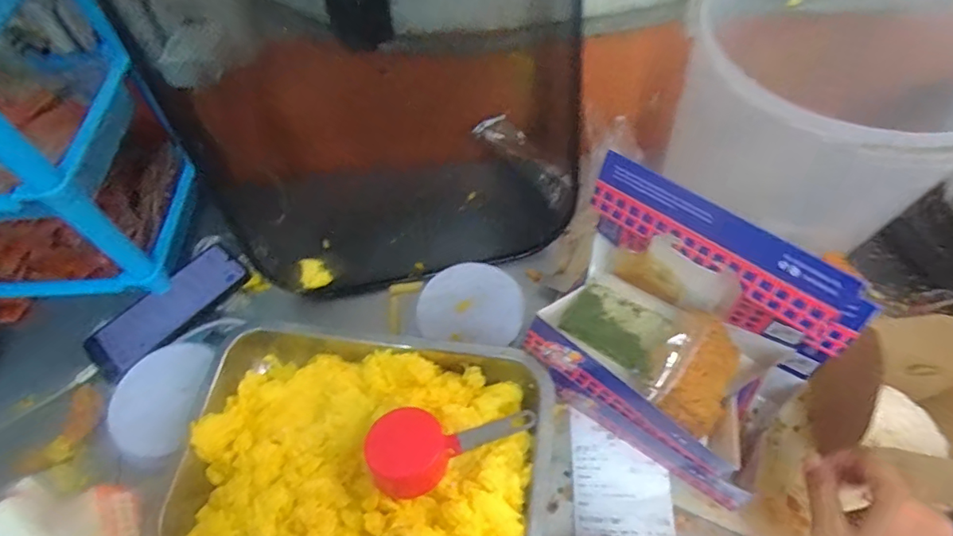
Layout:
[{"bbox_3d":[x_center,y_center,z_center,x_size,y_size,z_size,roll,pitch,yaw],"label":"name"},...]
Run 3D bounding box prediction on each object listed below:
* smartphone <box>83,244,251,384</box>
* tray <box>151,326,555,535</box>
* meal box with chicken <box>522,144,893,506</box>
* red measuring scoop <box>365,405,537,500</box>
[{"bbox_3d":[-0.334,0.046,0.580,0.077,0.014,0.171,35,65,23],"label":"smartphone"},{"bbox_3d":[-0.096,0.160,0.458,0.310,0.052,0.219,5,57,7],"label":"tray"},{"bbox_3d":[0.149,0.045,0.408,0.189,0.152,0.124,37,66,24],"label":"meal box with chicken"},{"bbox_3d":[-0.021,0.148,0.440,0.136,0.040,0.063,-7,57,-1],"label":"red measuring scoop"}]

